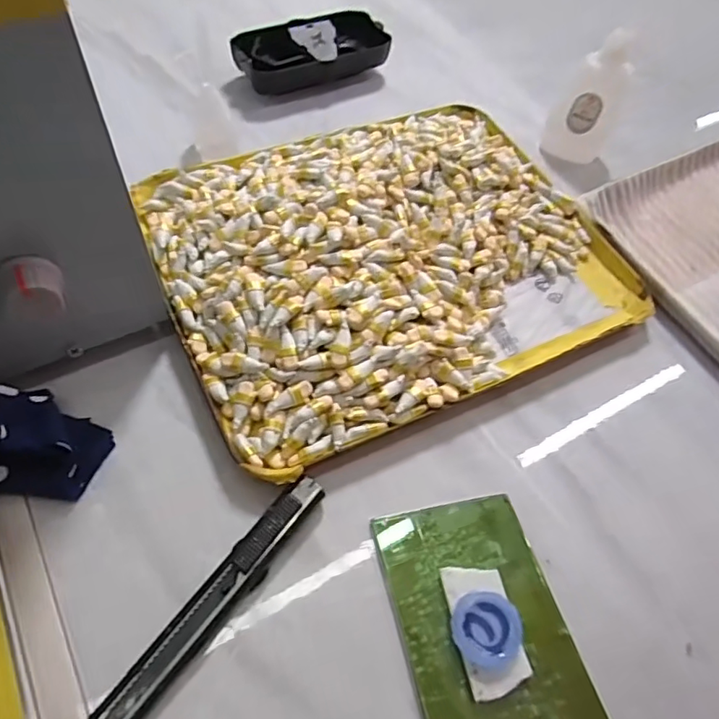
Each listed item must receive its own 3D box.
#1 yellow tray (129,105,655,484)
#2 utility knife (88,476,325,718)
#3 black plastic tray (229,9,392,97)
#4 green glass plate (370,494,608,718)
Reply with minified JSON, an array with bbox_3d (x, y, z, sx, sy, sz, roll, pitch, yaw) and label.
[{"bbox_3d":[0.018,-0.066,0.302,0.244,0.033,0.197,-21,64,-18],"label":"yellow tray"},{"bbox_3d":[-0.060,0.099,0.212,0.015,0.010,0.129,35,62,14],"label":"utility knife"},{"bbox_3d":[-0.036,-0.224,0.399,0.111,0.031,0.046,-22,64,-18],"label":"black plastic tray"},{"bbox_3d":[0.051,0.108,0.217,0.065,0.010,0.104,-10,61,-12],"label":"green glass plate"}]

